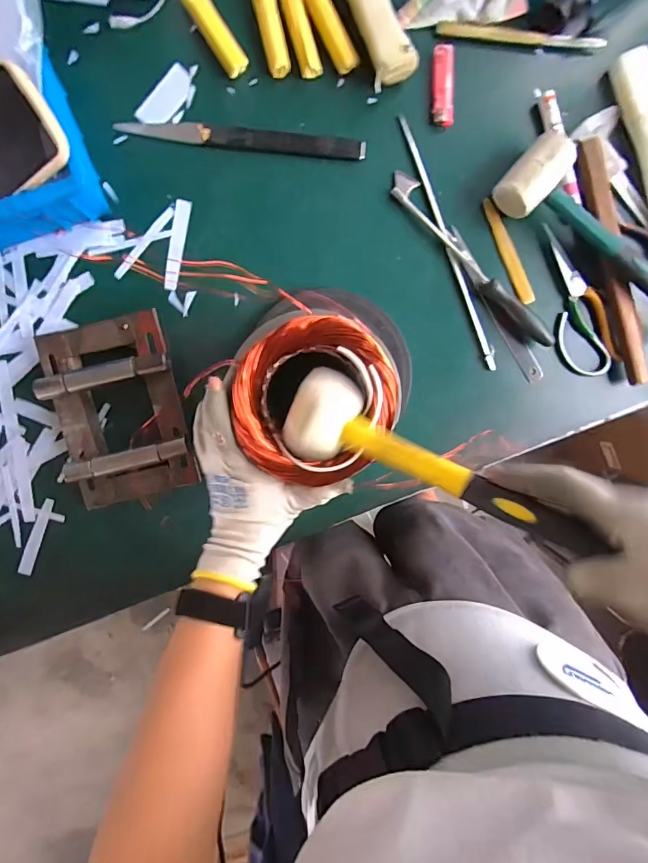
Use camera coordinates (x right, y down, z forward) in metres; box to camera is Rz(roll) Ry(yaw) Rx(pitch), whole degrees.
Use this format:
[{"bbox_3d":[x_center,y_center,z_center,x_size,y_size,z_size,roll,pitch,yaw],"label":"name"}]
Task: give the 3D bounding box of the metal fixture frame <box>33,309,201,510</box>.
[{"bbox_3d":[-0.225,-0.022,0.467,0.135,0.048,0.194,-12,96,-1],"label":"metal fixture frame"}]

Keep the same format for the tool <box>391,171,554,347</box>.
[{"bbox_3d":[0.170,-0.194,0.481,0.033,0.021,0.254,-45,96,2],"label":"tool"}]

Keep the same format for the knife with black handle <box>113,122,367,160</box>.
[{"bbox_3d":[-0.088,-0.323,0.463,0.266,0.004,0.024,3,96,-3],"label":"knife with black handle"}]

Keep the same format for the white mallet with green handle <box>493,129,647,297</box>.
[{"bbox_3d":[0.324,-0.213,0.476,0.282,0.053,0.087,34,93,-5],"label":"white mallet with green handle"}]

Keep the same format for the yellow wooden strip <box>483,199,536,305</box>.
[{"bbox_3d":[0.215,-0.209,0.491,0.017,0.004,0.126,-25,96,14],"label":"yellow wooden strip"}]

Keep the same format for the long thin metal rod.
[{"bbox_3d":[0.145,-0.213,0.486,0.014,0.007,0.296,-22,96,0],"label":"long thin metal rod"}]

